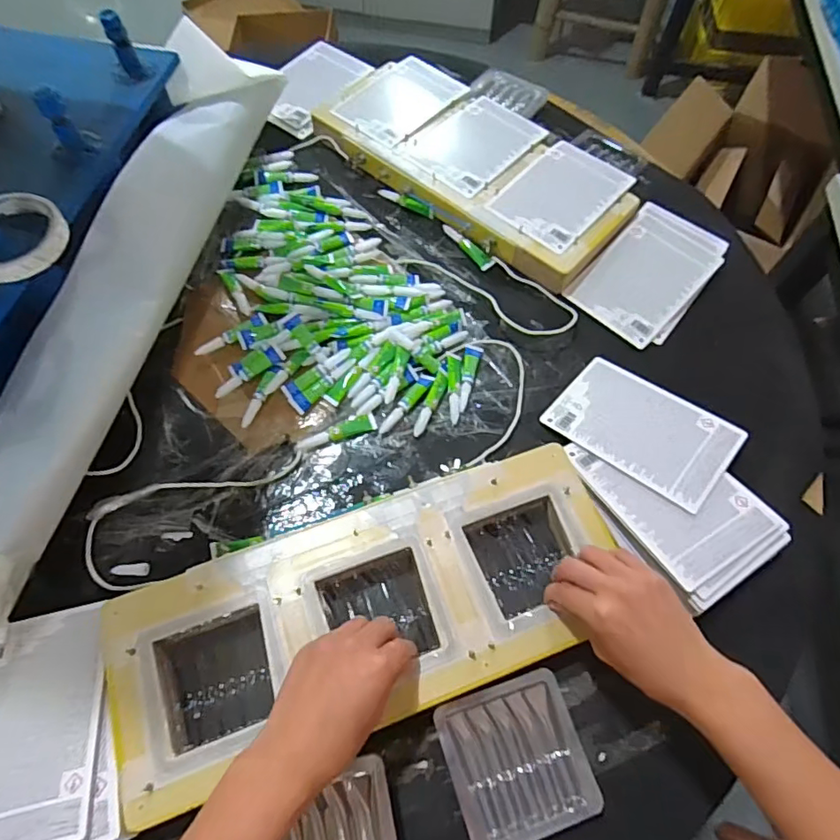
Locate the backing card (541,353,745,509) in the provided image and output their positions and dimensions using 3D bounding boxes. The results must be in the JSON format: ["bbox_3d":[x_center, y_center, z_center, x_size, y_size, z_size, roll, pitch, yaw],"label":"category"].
[{"bbox_3d":[0.227,0.007,0.549,0.170,0.005,0.116,35,64,26],"label":"backing card"}]

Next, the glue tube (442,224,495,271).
[{"bbox_3d":[0.058,-0.217,0.669,0.015,0.015,0.082,-38,70,-19],"label":"glue tube"}]

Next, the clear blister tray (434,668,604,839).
[{"bbox_3d":[0.076,0.268,0.426,0.102,0.023,0.107,-16,65,-9],"label":"clear blister tray"}]

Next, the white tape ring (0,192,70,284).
[{"bbox_3d":[-0.356,-0.158,0.469,0.086,0.017,0.091,1,63,-1],"label":"white tape ring"}]

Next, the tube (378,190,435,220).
[{"bbox_3d":[-0.017,-0.285,0.701,0.085,0.013,0.013,33,67,14],"label":"tube"}]

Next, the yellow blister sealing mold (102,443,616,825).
[{"bbox_3d":[-0.037,0.163,0.461,0.417,0.041,0.169,-19,65,-11],"label":"yellow blister sealing mold"}]

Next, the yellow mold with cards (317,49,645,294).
[{"bbox_3d":[0.070,-0.342,0.710,0.417,0.034,0.195,39,68,17],"label":"yellow mold with cards"}]

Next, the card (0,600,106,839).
[{"bbox_3d":[-0.303,0.235,0.416,0.116,0.011,0.168,-14,54,-3],"label":"card"}]

